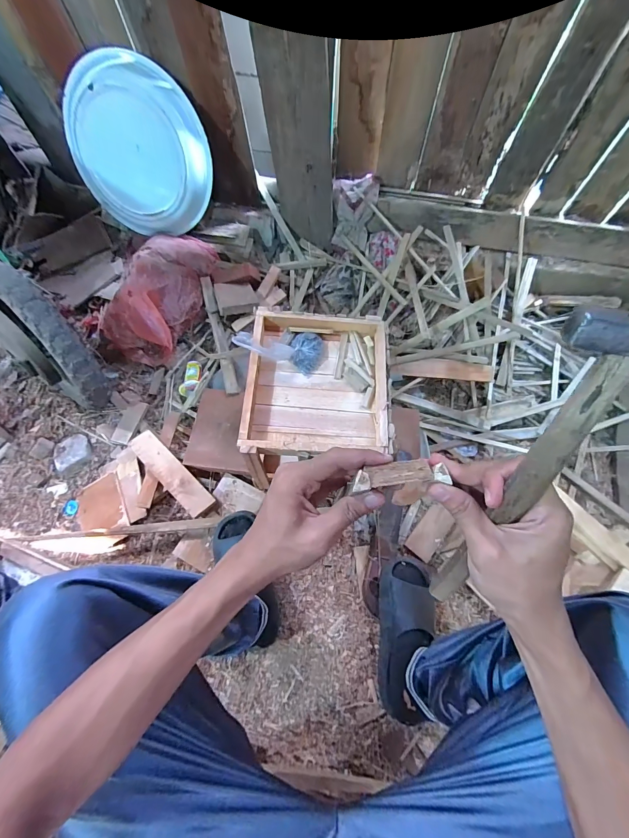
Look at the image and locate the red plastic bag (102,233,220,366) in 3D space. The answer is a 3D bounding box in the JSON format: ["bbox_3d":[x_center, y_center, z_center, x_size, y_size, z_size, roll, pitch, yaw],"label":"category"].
[{"bbox_3d":[-0.434,-0.367,0.971,0.222,0.139,0.396,7,68,6],"label":"red plastic bag"}]

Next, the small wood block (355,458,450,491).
[{"bbox_3d":[0.062,0.042,0.253,0.069,0.010,0.021,-6,67,-7],"label":"small wood block"}]

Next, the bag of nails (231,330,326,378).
[{"bbox_3d":[-0.059,-0.122,0.589,0.160,0.035,0.075,5,65,-26],"label":"bag of nails"}]

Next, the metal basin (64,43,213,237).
[{"bbox_3d":[-0.453,-0.693,0.892,0.342,0.371,0.059,-4,43,7],"label":"metal basin"}]

